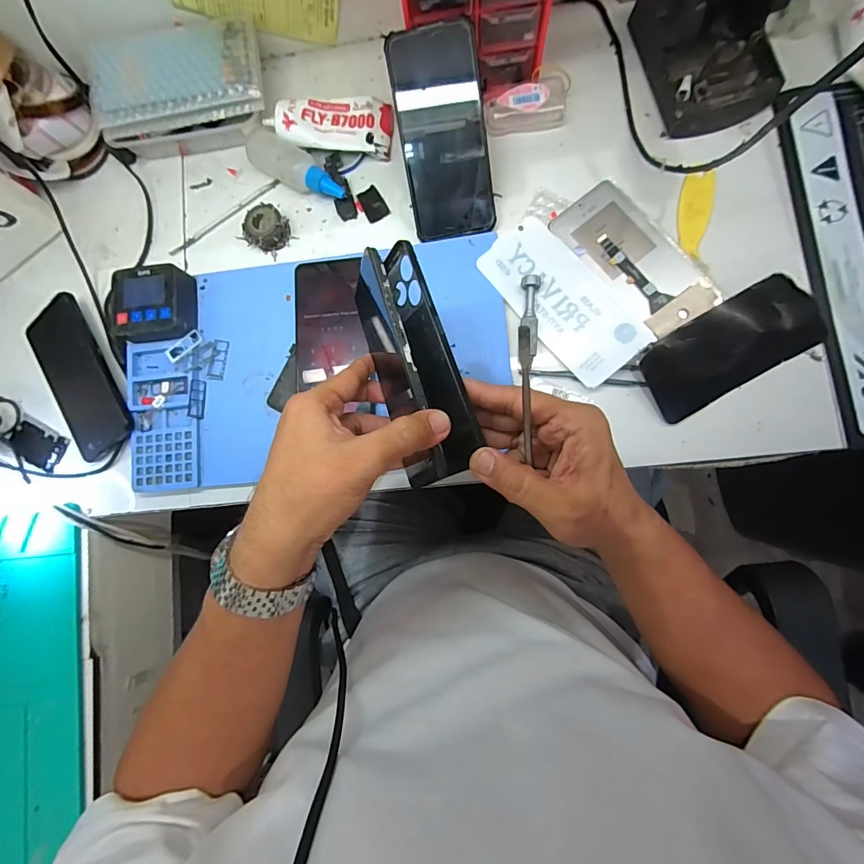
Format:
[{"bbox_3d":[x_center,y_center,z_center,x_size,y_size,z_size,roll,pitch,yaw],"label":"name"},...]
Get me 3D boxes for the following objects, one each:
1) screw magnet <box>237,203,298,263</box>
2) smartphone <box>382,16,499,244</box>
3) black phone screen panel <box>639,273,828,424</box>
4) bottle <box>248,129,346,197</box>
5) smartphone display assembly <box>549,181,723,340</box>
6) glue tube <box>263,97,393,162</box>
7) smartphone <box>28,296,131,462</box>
[{"bbox_3d":[-0.171,-0.206,0.428,0.047,0.024,0.040,-42,82,1],"label":"screw magnet"},{"bbox_3d":[0.014,-0.270,0.383,0.083,0.009,0.164,-10,110,3],"label":"smartphone"},{"bbox_3d":[0.267,-0.077,0.370,0.166,0.009,0.072,-29,99,-2],"label":"black phone screen panel"},{"bbox_3d":[-0.137,-0.267,0.425,0.110,0.033,0.035,32,89,8],"label":"bottle"},{"bbox_3d":[0.187,-0.162,0.383,0.075,0.009,0.153,-39,82,1],"label":"smartphone display assembly"},{"bbox_3d":[-0.105,-0.314,0.428,0.126,0.032,0.056,1,85,6],"label":"glue tube"},{"bbox_3d":[-0.365,-0.057,0.431,0.077,0.010,0.166,-35,81,17],"label":"smartphone"}]

